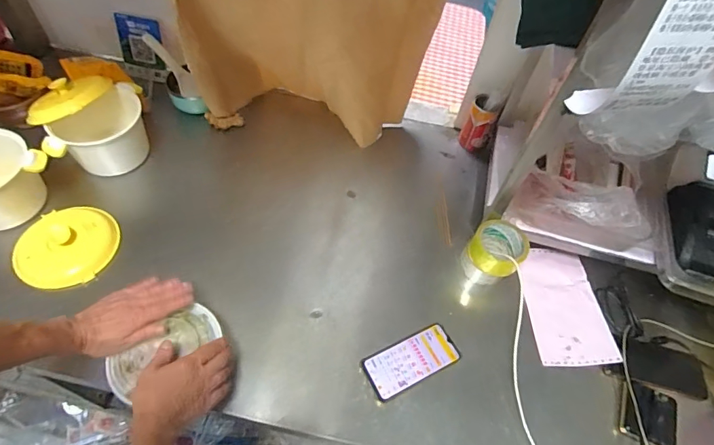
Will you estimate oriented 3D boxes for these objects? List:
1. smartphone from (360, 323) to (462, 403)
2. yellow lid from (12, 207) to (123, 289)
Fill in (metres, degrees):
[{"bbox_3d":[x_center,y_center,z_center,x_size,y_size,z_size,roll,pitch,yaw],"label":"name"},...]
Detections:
[{"bbox_3d":[0.093,0.235,0.727,0.162,0.012,0.075,-21,59,-17],"label":"smartphone"},{"bbox_3d":[-0.535,0.038,0.784,0.170,0.032,0.170,9,54,1],"label":"yellow lid"}]

